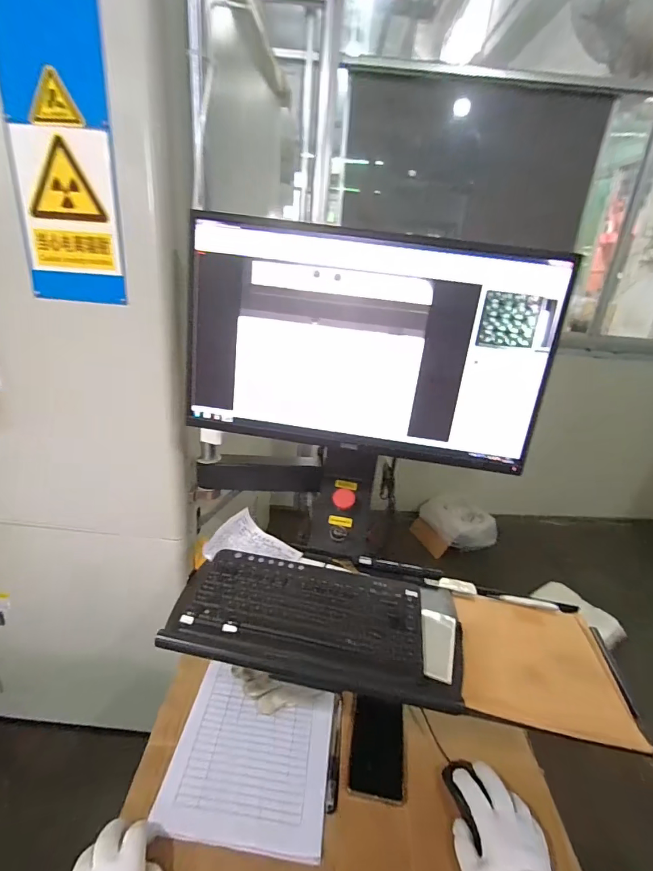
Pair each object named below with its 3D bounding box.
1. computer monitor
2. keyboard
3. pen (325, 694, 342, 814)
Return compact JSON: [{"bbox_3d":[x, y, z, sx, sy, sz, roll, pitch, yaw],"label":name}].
[{"bbox_3d":[0.056,-0.130,0.640,0.543,0.313,0.062,8,23,6],"label":"computer monitor"},{"bbox_3d":[-0.011,0.253,0.586,0.390,0.040,0.193,7,23,5],"label":"keyboard"},{"bbox_3d":[0.013,0.454,0.610,0.016,0.010,0.154,6,23,3],"label":"pen"}]

